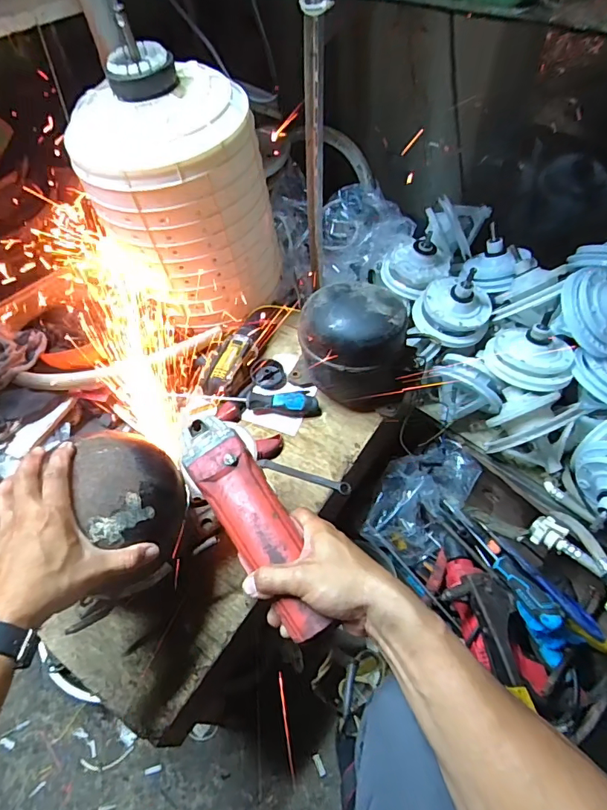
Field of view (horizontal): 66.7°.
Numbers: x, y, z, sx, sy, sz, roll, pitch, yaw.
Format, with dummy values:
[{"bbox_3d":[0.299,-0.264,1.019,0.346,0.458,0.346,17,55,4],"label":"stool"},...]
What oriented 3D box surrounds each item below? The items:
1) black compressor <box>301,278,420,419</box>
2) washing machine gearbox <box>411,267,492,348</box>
[{"bbox_3d":[0.077,-0.083,0.690,0.155,0.159,0.126,-15,53,-8],"label":"black compressor"},{"bbox_3d":[0.282,-0.192,0.871,0.115,0.127,0.119,-2,52,2],"label":"washing machine gearbox"}]

